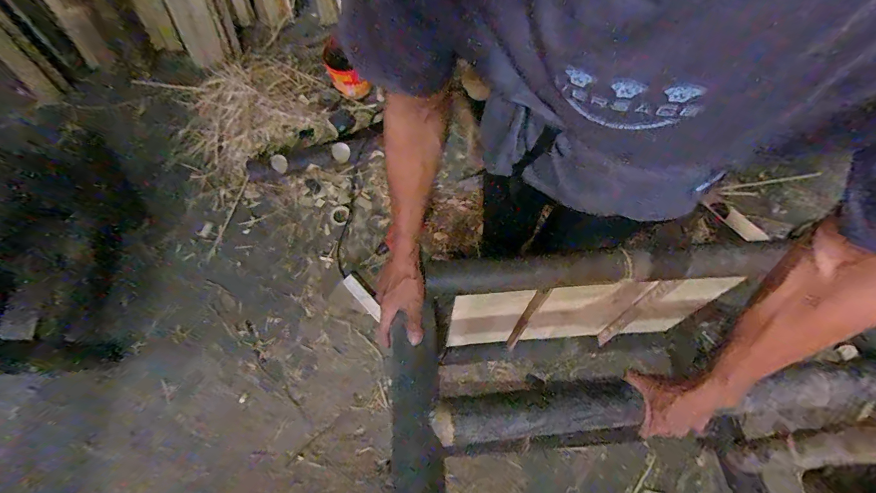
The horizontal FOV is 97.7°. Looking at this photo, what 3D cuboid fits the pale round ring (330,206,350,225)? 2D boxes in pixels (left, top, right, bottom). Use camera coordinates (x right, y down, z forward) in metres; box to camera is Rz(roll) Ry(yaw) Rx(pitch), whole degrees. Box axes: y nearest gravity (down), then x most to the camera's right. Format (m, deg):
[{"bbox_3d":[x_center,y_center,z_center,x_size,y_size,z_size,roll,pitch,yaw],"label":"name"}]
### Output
[{"bbox_3d":[-0.344,-0.111,1.346,0.061,0.010,0.070,27,77,8],"label":"pale round ring"}]

